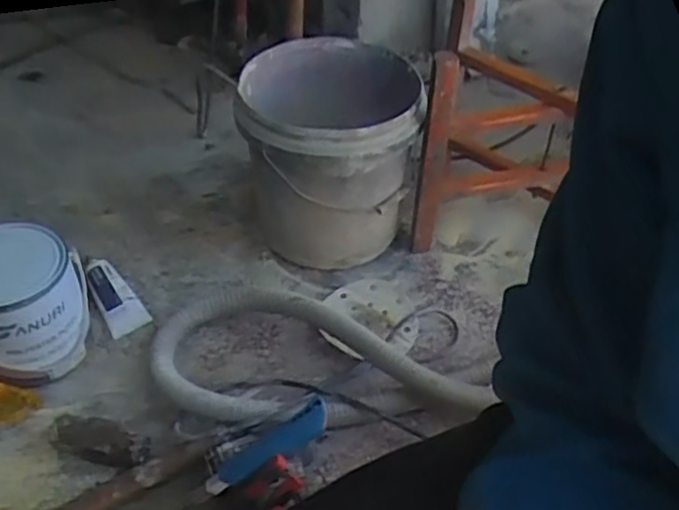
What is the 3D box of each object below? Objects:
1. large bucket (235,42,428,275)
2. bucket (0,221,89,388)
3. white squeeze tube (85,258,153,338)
[{"bbox_3d":[-0.016,-0.146,1.036,0.244,0.267,0.247,1,44,-1],"label":"large bucket"},{"bbox_3d":[-0.407,0.064,0.885,0.160,0.170,0.146,-20,48,-21],"label":"bucket"},{"bbox_3d":[-0.326,0.057,1.001,0.056,0.029,0.142,-23,49,-23],"label":"white squeeze tube"}]

